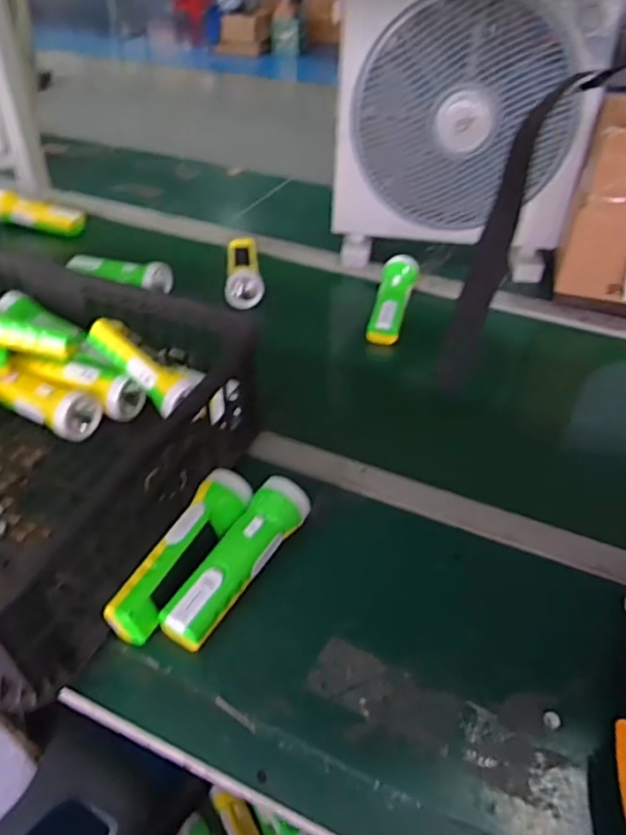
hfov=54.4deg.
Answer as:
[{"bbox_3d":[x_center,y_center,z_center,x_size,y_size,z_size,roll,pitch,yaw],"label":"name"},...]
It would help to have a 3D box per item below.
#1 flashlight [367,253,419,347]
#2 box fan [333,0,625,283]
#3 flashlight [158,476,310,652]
[{"bbox_3d":[0.123,-0.178,0.933,0.062,0.061,0.191,8,43,9],"label":"flashlight"},{"bbox_3d":[0.227,-0.432,0.936,0.376,0.419,0.104,6,42,7],"label":"box fan"},{"bbox_3d":[-0.069,0.131,0.563,0.050,0.046,0.173,25,47,24],"label":"flashlight"}]

